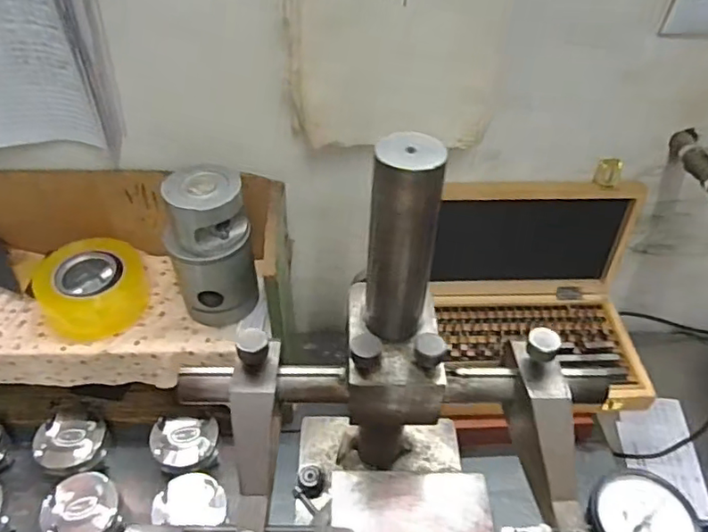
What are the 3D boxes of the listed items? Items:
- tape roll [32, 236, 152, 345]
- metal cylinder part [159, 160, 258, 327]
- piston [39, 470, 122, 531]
[{"bbox_3d":[-0.305,0.026,0.666,0.119,0.063,0.106,-18,48,-21],"label":"tape roll"},{"bbox_3d":[-0.159,-0.017,0.635,0.092,0.171,0.079,-10,45,-14],"label":"metal cylinder part"},{"bbox_3d":[-0.302,0.277,0.636,0.076,0.059,0.070,2,44,-2],"label":"piston"}]

